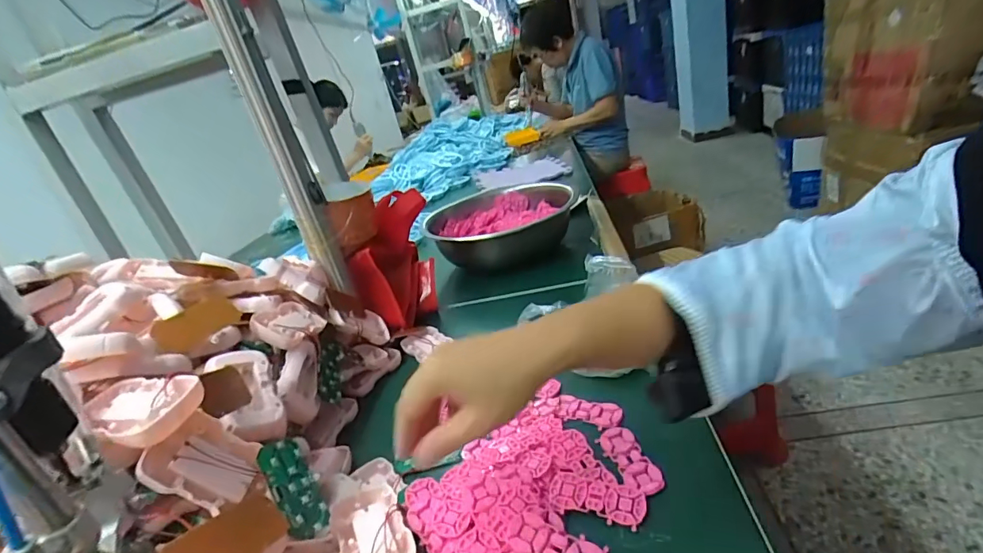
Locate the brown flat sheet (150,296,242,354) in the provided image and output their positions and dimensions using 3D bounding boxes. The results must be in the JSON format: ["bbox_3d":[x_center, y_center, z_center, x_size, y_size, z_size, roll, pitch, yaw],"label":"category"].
[{"bbox_3d":[-0.290,0.046,0.453,0.004,0.039,0.079,-8,25,32],"label":"brown flat sheet"}]

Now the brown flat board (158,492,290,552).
[{"bbox_3d":[-0.171,0.171,0.299,0.039,0.004,0.072,41,19,14],"label":"brown flat board"}]

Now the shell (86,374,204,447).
[{"bbox_3d":[-0.243,0.088,0.319,0.086,0.014,0.055,0,27,31],"label":"shell"}]

